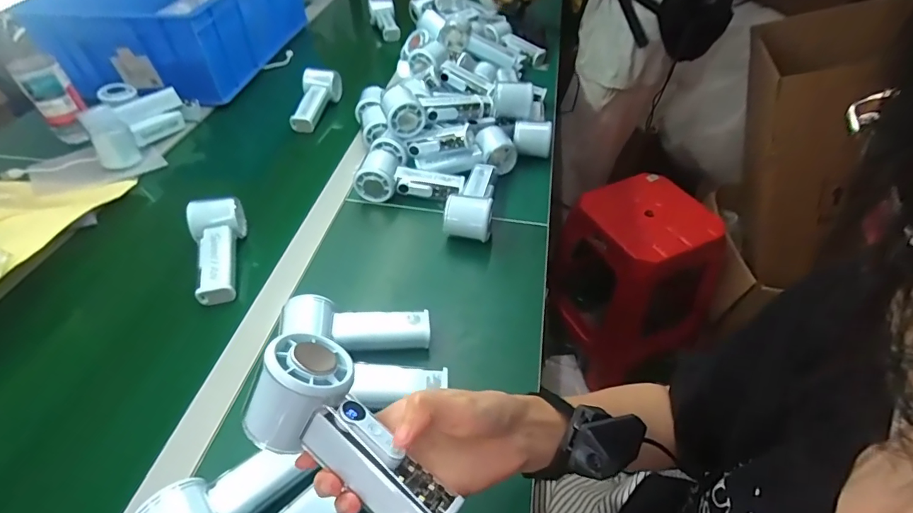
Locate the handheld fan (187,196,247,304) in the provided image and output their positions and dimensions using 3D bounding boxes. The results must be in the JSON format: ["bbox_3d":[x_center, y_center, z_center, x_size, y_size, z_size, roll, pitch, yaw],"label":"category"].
[{"bbox_3d":[-0.298,-0.005,0.568,0.057,0.050,0.135,-10,60,-9],"label":"handheld fan"}]

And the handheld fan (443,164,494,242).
[{"bbox_3d":[0.025,-0.085,0.638,0.060,0.055,0.151,7,46,7],"label":"handheld fan"}]

